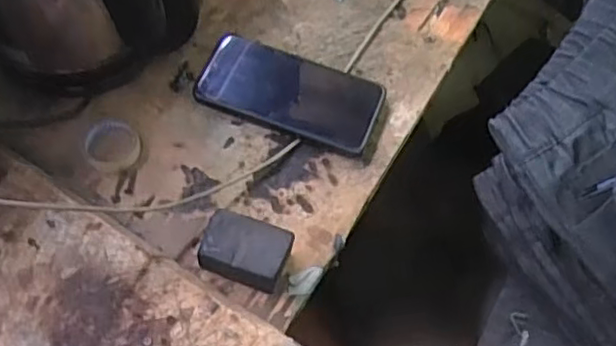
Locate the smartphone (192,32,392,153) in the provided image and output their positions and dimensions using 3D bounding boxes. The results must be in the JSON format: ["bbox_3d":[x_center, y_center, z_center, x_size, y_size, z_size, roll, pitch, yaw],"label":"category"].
[{"bbox_3d":[-0.016,-0.075,0.589,0.165,0.013,0.076,21,66,7],"label":"smartphone"}]

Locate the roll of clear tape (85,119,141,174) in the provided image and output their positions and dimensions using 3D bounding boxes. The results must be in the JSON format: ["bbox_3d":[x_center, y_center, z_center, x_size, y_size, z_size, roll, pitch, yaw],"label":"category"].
[{"bbox_3d":[-0.169,-0.024,0.562,0.046,0.009,0.051,2,65,-2],"label":"roll of clear tape"}]

